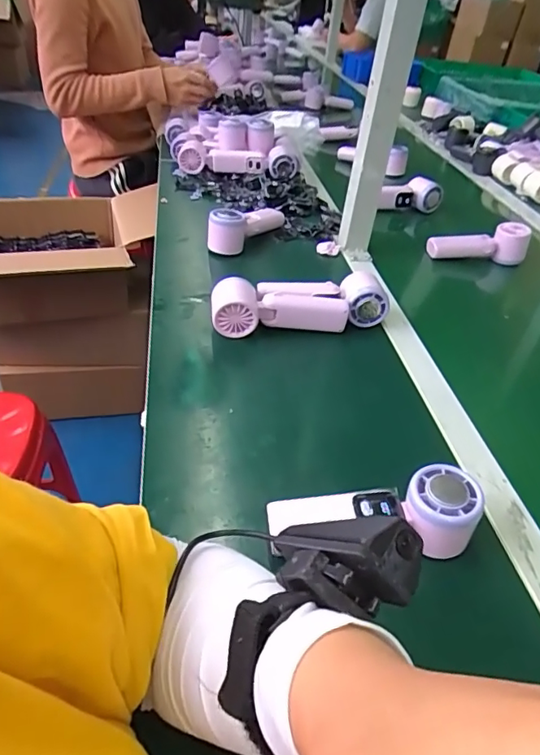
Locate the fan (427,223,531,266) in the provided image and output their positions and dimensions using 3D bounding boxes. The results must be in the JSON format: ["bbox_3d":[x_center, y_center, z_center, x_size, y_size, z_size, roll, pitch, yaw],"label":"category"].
[{"bbox_3d":[0.350,-0.228,0.873,0.164,0.079,0.047,3,39,-5],"label":"fan"}]

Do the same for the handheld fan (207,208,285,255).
[{"bbox_3d":[-0.035,-0.254,0.837,0.052,0.060,0.167,24,42,20],"label":"handheld fan"}]

